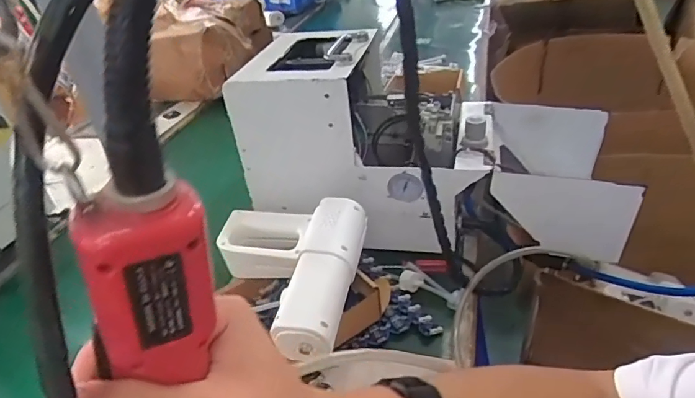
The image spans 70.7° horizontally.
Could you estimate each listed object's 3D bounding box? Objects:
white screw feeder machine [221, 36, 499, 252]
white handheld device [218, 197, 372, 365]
[{"bbox_3d":[0.037,-0.091,0.734,0.325,0.263,0.213,1,34,14],"label":"white screw feeder machine"},{"bbox_3d":[-0.078,0.085,0.580,0.185,0.059,0.213,-1,34,11],"label":"white handheld device"}]

